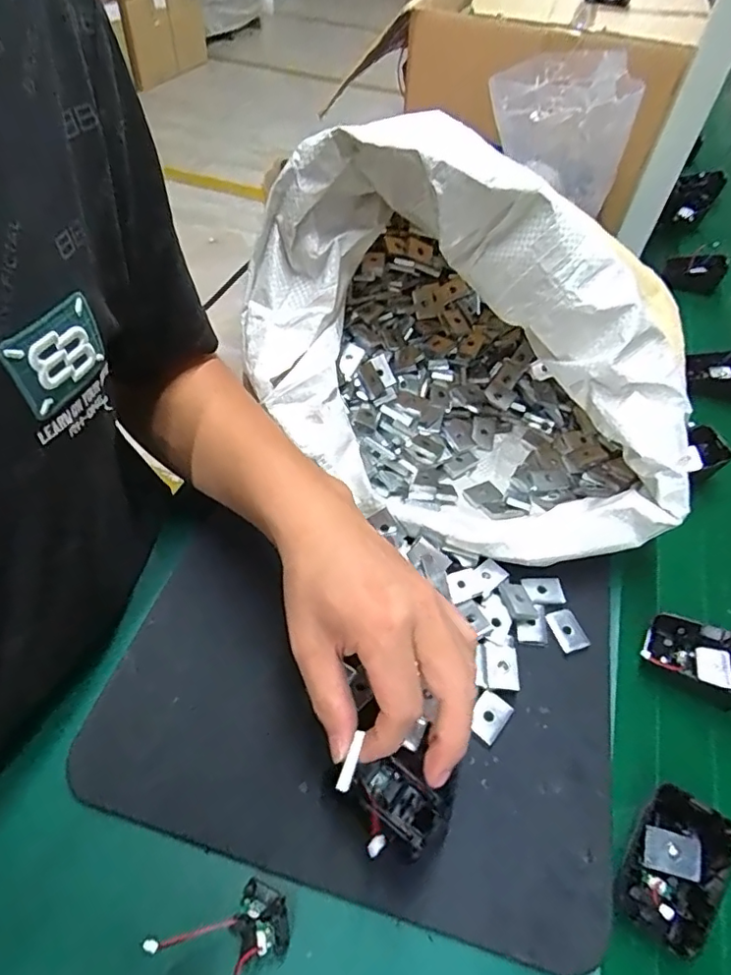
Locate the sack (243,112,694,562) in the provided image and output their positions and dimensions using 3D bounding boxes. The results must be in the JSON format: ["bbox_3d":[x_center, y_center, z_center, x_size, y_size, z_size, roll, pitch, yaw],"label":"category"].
[{"bbox_3d":[0.083,-0.100,0.404,0.331,0.206,0.274,35,56,22],"label":"sack"}]

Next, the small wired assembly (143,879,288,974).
[{"bbox_3d":[-0.066,0.216,0.261,0.059,0.019,0.050,-32,59,-27],"label":"small wired assembly"}]

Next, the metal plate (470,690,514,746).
[{"bbox_3d":[0.075,0.139,0.335,0.020,0.004,0.027,39,66,12],"label":"metal plate"}]

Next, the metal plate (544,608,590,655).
[{"bbox_3d":[0.138,0.097,0.377,0.019,0.005,0.028,-13,53,-15],"label":"metal plate"}]

